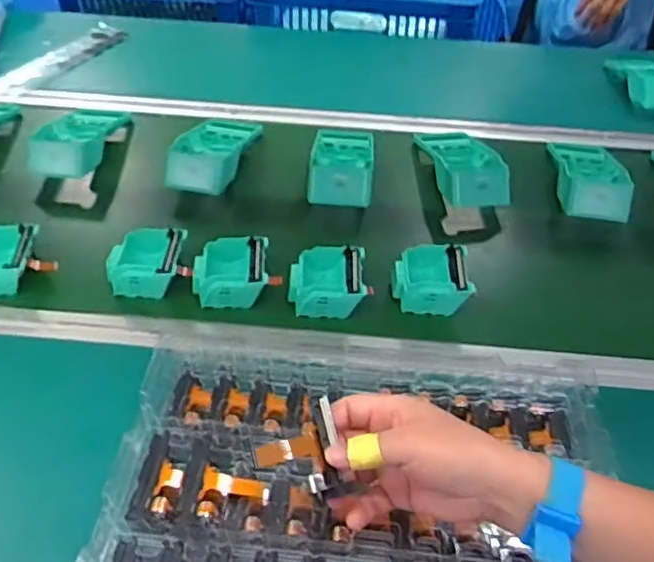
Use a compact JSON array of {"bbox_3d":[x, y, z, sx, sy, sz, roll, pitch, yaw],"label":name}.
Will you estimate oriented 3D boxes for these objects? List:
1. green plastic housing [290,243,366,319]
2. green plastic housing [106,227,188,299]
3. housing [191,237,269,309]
[{"bbox_3d":[0.001,0.005,0.679,0.082,0.047,0.077,2,46,2],"label":"green plastic housing"},{"bbox_3d":[-0.201,-0.021,0.687,0.077,0.039,0.078,3,46,3],"label":"green plastic housing"},{"bbox_3d":[-0.106,-0.008,0.683,0.084,0.041,0.078,-1,46,-1],"label":"housing"}]

